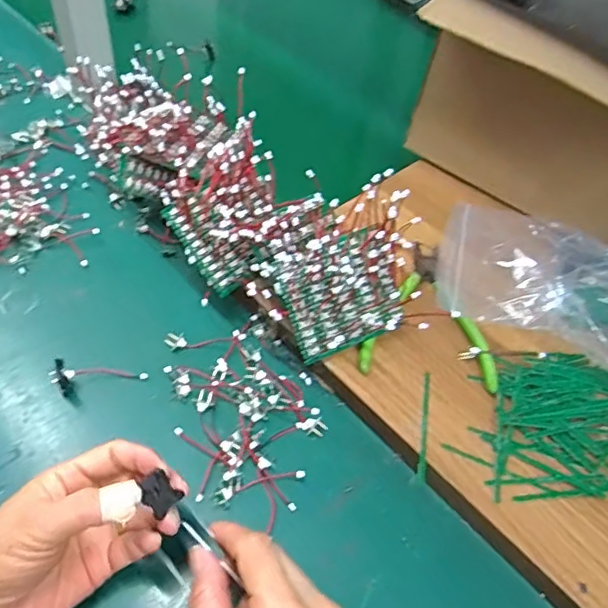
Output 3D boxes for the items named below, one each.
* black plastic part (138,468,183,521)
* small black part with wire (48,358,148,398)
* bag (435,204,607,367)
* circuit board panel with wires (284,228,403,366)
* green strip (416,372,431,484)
[{"bbox_3d":[-0.081,0.107,0.324,0.021,0.004,0.018,50,44,4],"label":"black plastic part"},{"bbox_3d":[-0.155,0.054,0.428,0.068,0.019,0.022,0,52,-8],"label":"small black part with wire"},{"bbox_3d":[0.216,-0.031,0.475,0.194,0.042,0.161,18,52,6],"label":"bag"},{"bbox_3d":[0.029,-0.007,0.428,0.083,0.013,0.081,-18,96,-7],"label":"circuit board panel with wires"},{"bbox_3d":[0.087,0.085,0.412,0.007,0.004,0.079,10,52,0],"label":"green strip"}]

